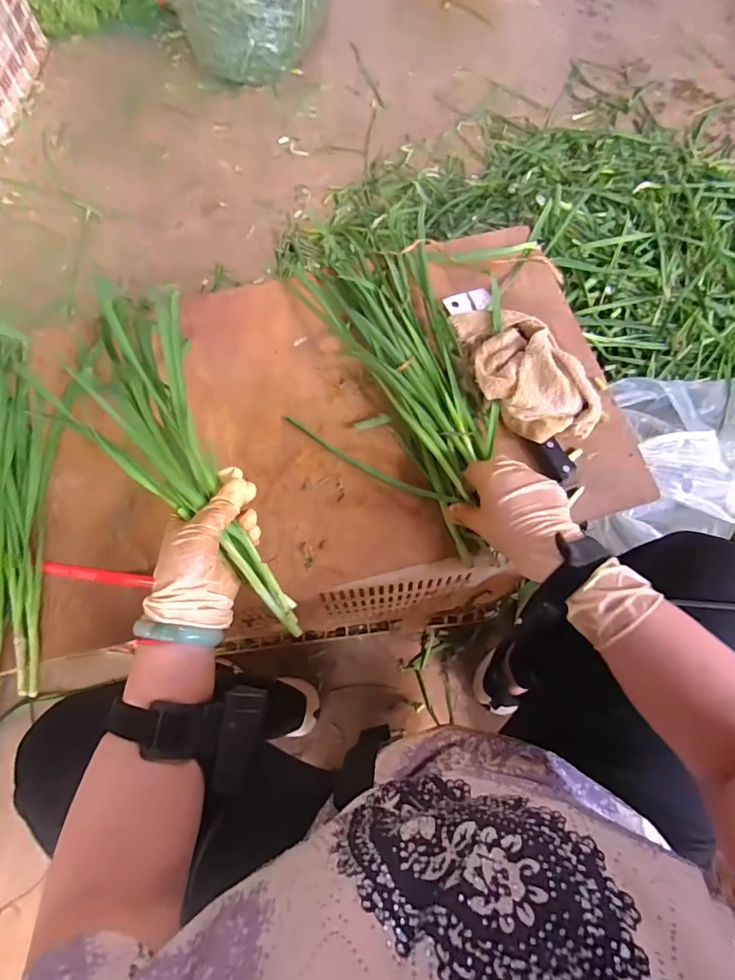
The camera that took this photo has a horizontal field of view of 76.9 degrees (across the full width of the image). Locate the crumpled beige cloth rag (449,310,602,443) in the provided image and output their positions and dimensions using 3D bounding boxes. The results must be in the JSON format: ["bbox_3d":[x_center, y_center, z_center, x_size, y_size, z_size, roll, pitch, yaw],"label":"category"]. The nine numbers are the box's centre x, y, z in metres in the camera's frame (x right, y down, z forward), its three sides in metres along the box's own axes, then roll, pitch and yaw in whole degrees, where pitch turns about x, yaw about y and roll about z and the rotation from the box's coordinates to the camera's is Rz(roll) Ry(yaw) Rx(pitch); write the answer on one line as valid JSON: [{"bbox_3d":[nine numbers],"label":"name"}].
[{"bbox_3d":[0.165,-0.136,0.513,0.105,0.056,0.189,-30,73,-9],"label":"crumpled beige cloth rag"}]

